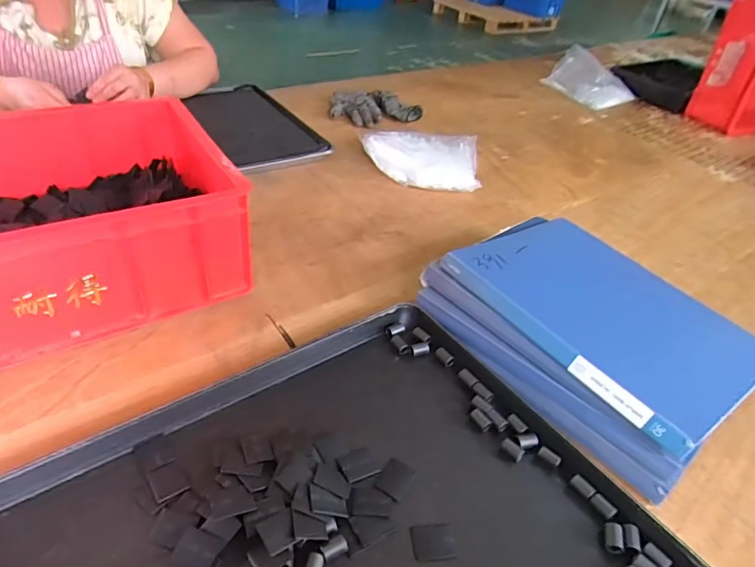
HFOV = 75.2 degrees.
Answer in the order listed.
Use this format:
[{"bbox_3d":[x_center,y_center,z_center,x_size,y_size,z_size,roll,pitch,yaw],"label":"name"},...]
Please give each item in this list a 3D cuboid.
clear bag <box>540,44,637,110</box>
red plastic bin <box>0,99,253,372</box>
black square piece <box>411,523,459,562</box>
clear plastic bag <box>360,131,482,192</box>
[{"bbox_3d":[0.594,-0.579,1.364,0.175,0.092,0.217,-20,46,-28],"label":"clear bag"},{"bbox_3d":[-0.386,-0.068,0.562,0.384,0.149,0.285,-20,46,-28],"label":"red plastic bin"},{"bbox_3d":[0.046,0.209,0.397,0.035,0.004,0.027,-1,40,-8],"label":"black square piece"},{"bbox_3d":[0.079,-0.245,0.927,0.220,0.033,0.197,7,39,2],"label":"clear plastic bag"}]

